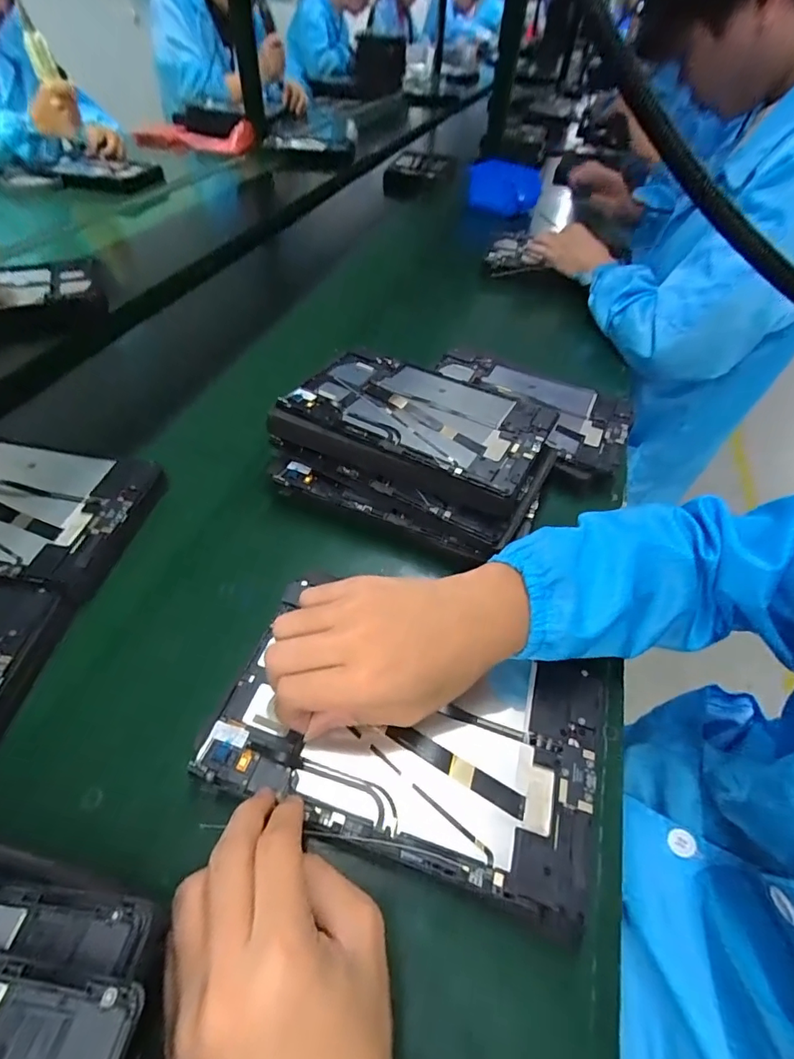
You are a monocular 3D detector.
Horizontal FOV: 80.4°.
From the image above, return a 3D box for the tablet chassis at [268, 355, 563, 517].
[{"bbox_3d":[0.021,-0.109,0.465,0.241,0.024,0.157,22,51,15],"label":"tablet chassis"}]

